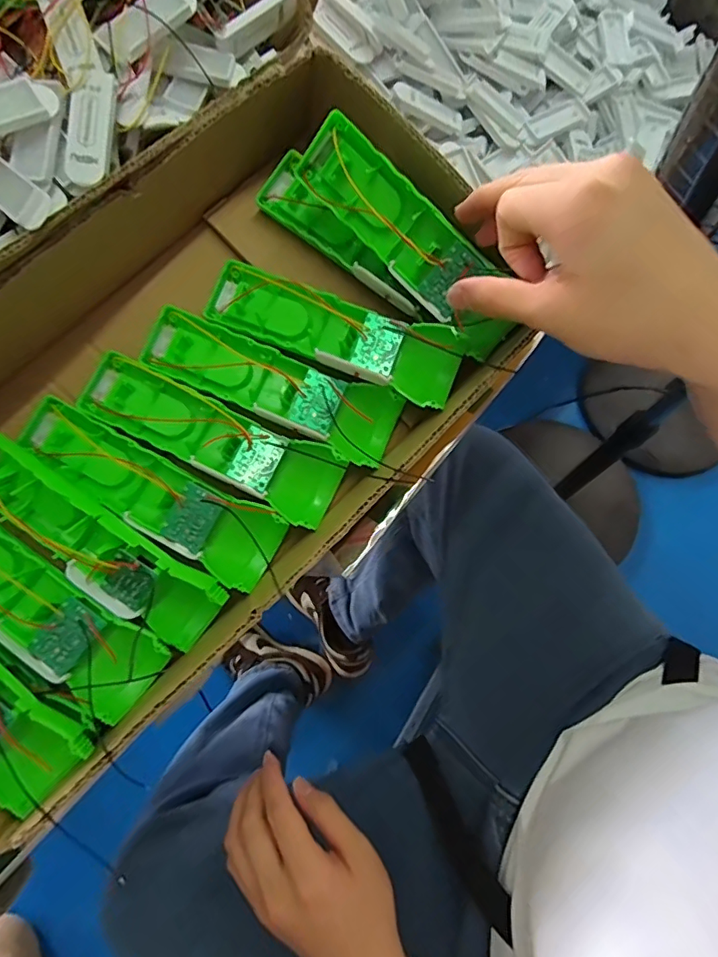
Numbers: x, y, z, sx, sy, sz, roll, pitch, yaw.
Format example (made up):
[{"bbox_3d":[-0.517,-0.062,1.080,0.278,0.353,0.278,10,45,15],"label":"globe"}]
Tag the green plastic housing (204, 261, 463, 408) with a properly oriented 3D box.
[{"bbox_3d":[-0.018,-0.092,0.329,0.160,0.024,0.046,19,73,6],"label":"green plastic housing"}]

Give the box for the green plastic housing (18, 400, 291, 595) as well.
[{"bbox_3d":[-0.125,0.006,0.314,0.164,0.038,0.048,28,74,9],"label":"green plastic housing"}]

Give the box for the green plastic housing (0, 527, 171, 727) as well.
[{"bbox_3d":[-0.188,0.070,0.297,0.165,0.039,0.049,33,75,10],"label":"green plastic housing"}]

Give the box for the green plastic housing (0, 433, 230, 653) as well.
[{"bbox_3d":[-0.152,0.038,0.301,0.156,0.033,0.045,38,75,-3],"label":"green plastic housing"}]

